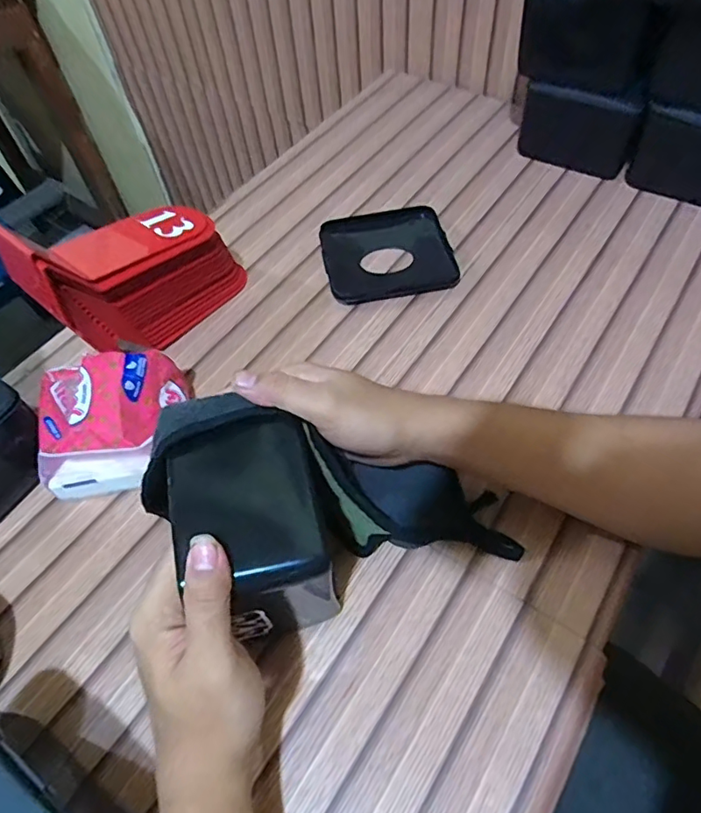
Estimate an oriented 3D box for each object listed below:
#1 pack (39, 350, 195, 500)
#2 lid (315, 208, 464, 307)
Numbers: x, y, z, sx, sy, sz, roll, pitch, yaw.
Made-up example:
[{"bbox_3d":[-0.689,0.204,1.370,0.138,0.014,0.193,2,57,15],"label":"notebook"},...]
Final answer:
[{"bbox_3d":[-0.186,0.013,0.419,0.094,0.081,0.096,-4,56,1],"label":"pack"},{"bbox_3d":[0.037,-0.157,0.553,0.129,0.022,0.112,-8,56,-2],"label":"lid"}]

